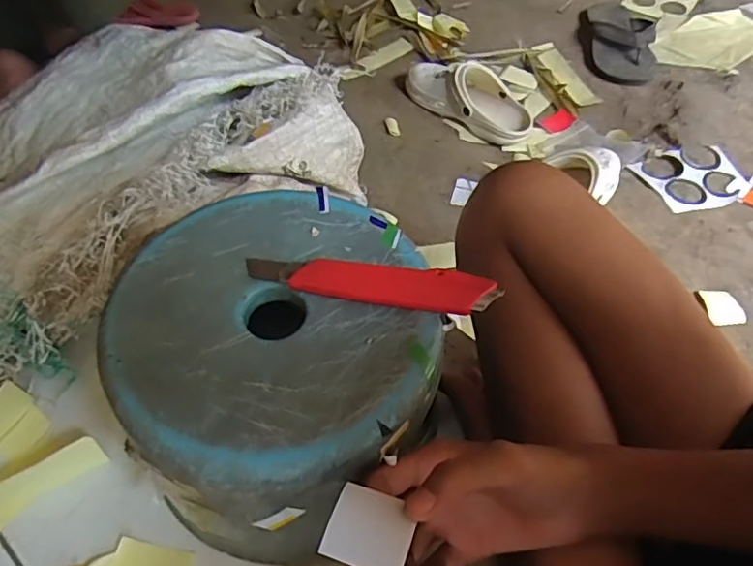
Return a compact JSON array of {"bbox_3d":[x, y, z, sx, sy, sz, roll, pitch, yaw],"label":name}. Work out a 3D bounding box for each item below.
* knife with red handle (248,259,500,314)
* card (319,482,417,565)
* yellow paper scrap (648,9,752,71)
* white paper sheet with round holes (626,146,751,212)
[{"bbox_3d":[-0.006,-0.002,0.396,0.171,0.008,0.031,7,56,10],"label":"knife with red handle"},{"bbox_3d":[-0.004,0.127,0.301,0.042,0.004,0.039,13,44,15],"label":"card"},{"bbox_3d":[0.642,-0.470,1.116,0.193,0.013,0.214,16,55,22],"label":"yellow paper scrap"},{"bbox_3d":[0.473,-0.164,0.868,0.144,0.014,0.136,-17,50,-6],"label":"white paper sheet with round holes"}]

